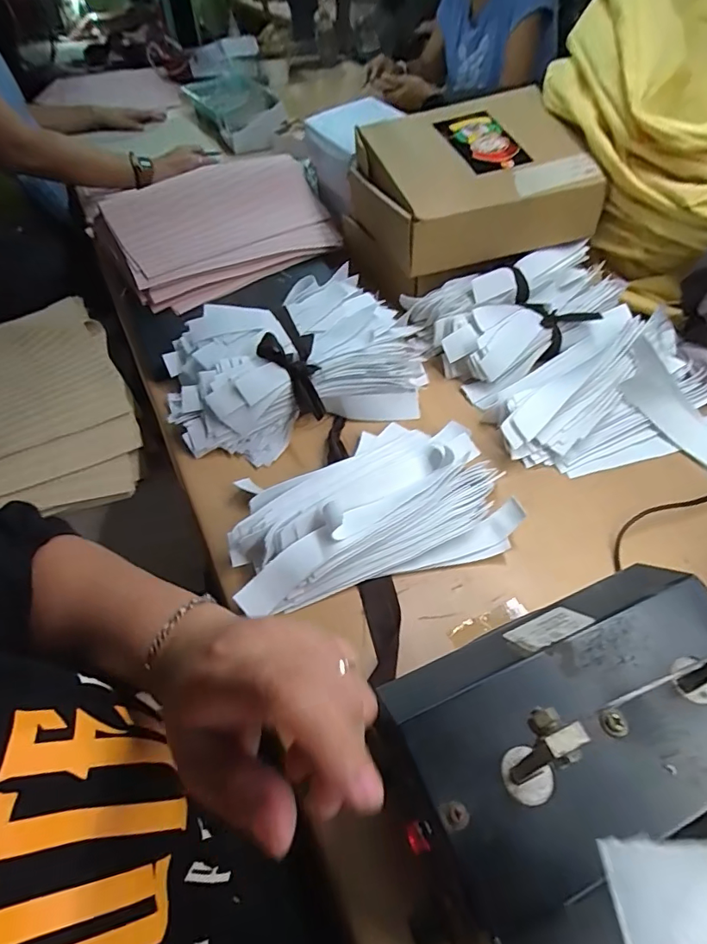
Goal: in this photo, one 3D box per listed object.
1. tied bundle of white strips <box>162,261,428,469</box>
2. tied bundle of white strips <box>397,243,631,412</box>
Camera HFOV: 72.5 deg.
[{"bbox_3d":[-0.073,-0.139,0.579,0.274,0.078,0.185,-19,53,-11],"label":"tied bundle of white strips"},{"bbox_3d":[0.209,-0.206,0.620,0.254,0.070,0.184,-30,56,-19],"label":"tied bundle of white strips"}]

